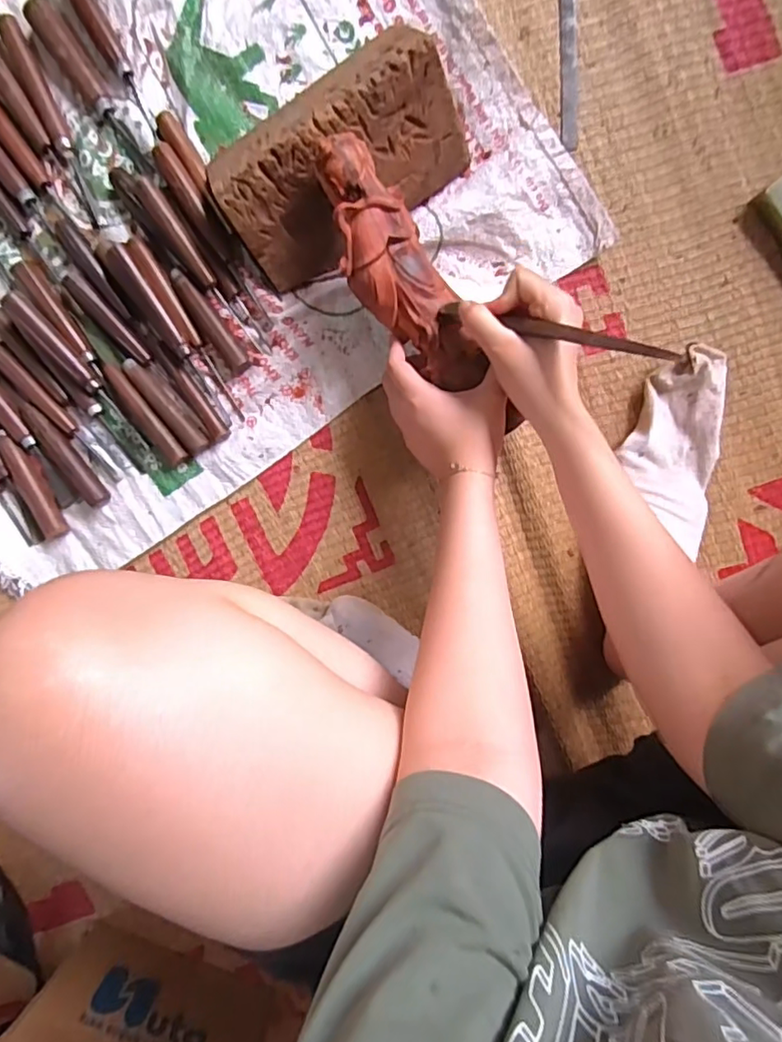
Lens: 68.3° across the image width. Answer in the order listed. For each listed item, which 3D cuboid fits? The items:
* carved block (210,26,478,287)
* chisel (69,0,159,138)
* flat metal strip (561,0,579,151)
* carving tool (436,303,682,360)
[{"bbox_3d":[-0.048,-0.311,0.489,0.210,0.067,0.133,-28,96,7],"label":"carved block"},{"bbox_3d":[-0.250,-0.425,0.510,0.022,0.018,0.160,-32,95,8],"label":"chisel"},{"bbox_3d":[0.155,-0.411,0.499,0.015,0.008,0.161,-2,98,4],"label":"flat metal strip"},{"bbox_3d":[0.103,-0.131,0.397,0.196,0.012,0.013,30,103,42],"label":"carving tool"}]

